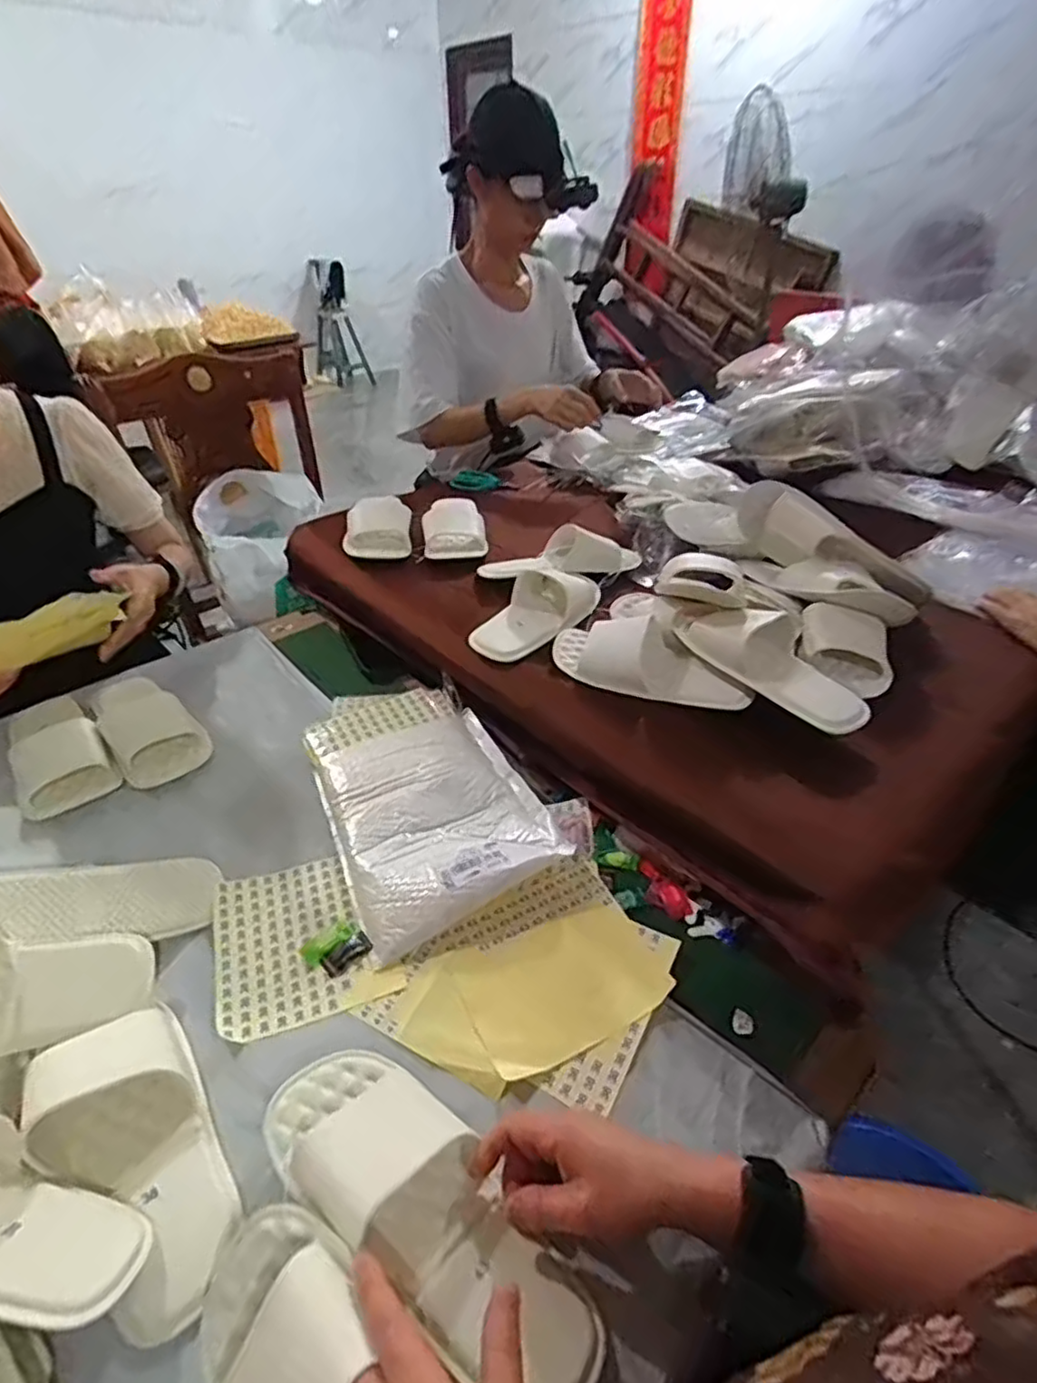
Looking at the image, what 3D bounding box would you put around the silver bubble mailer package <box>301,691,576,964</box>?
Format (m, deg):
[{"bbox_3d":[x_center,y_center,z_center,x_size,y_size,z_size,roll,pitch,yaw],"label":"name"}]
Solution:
[{"bbox_3d":[-0.105,0.111,0.747,0.215,0.036,0.339,-16,41,-20],"label":"silver bubble mailer package"}]

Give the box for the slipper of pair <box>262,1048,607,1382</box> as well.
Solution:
[{"bbox_3d":[-0.058,0.336,0.435,0.255,0.047,0.098,29,46,26],"label":"slipper of pair"}]

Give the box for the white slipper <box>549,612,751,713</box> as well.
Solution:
[{"bbox_3d":[0.150,-0.034,0.761,0.226,0.057,0.087,15,40,18],"label":"white slipper"}]

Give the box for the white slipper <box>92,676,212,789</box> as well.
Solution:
[{"bbox_3d":[-0.485,0.033,0.853,0.101,0.047,0.237,-28,46,-32],"label":"white slipper"}]

